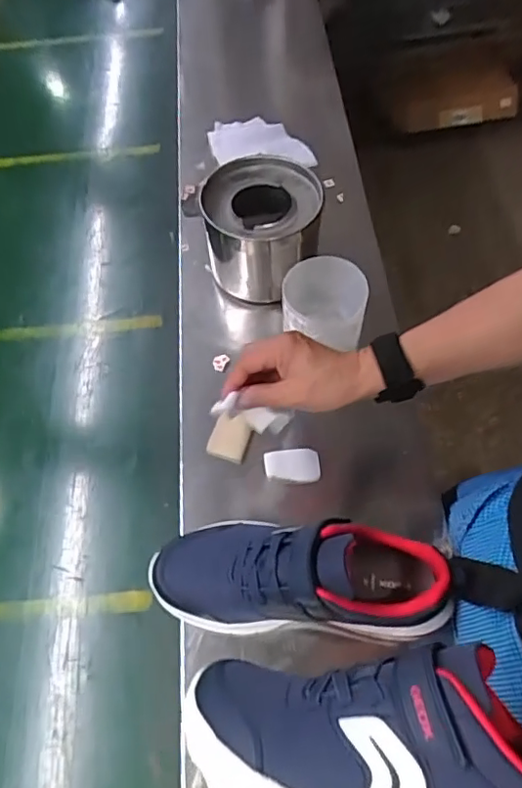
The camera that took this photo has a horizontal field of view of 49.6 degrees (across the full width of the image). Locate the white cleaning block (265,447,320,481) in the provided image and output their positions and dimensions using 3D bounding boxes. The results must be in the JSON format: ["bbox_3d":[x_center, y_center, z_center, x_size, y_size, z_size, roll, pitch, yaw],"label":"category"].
[{"bbox_3d":[0.033,0.074,0.597,0.058,0.011,0.034,-7,60,-2],"label":"white cleaning block"}]

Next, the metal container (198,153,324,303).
[{"bbox_3d":[0.001,-0.199,0.718,0.141,0.135,0.136,5,60,5],"label":"metal container"}]

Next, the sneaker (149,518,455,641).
[{"bbox_3d":[0.029,0.158,0.486,0.255,0.093,0.091,8,61,6],"label":"sneaker"}]

